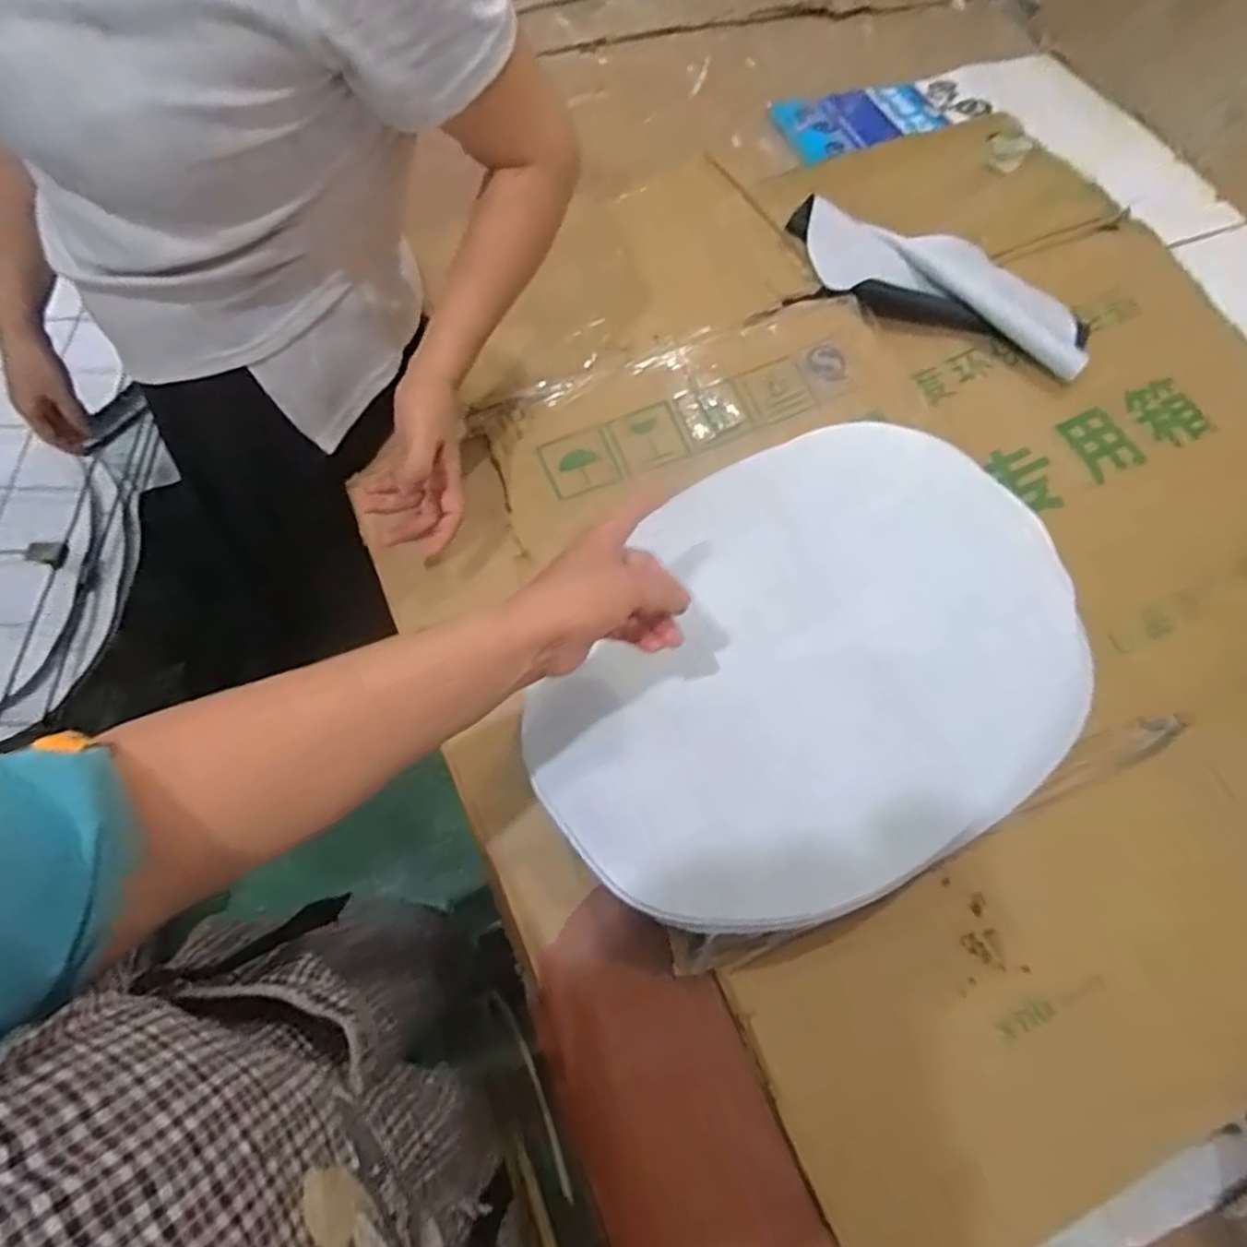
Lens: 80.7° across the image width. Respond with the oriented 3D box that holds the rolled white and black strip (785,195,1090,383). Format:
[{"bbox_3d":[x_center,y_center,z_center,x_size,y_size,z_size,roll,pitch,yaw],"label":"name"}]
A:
[{"bbox_3d":[0.351,-0.382,0.823,0.339,0.059,0.124,25,67,8],"label":"rolled white and black strip"}]

